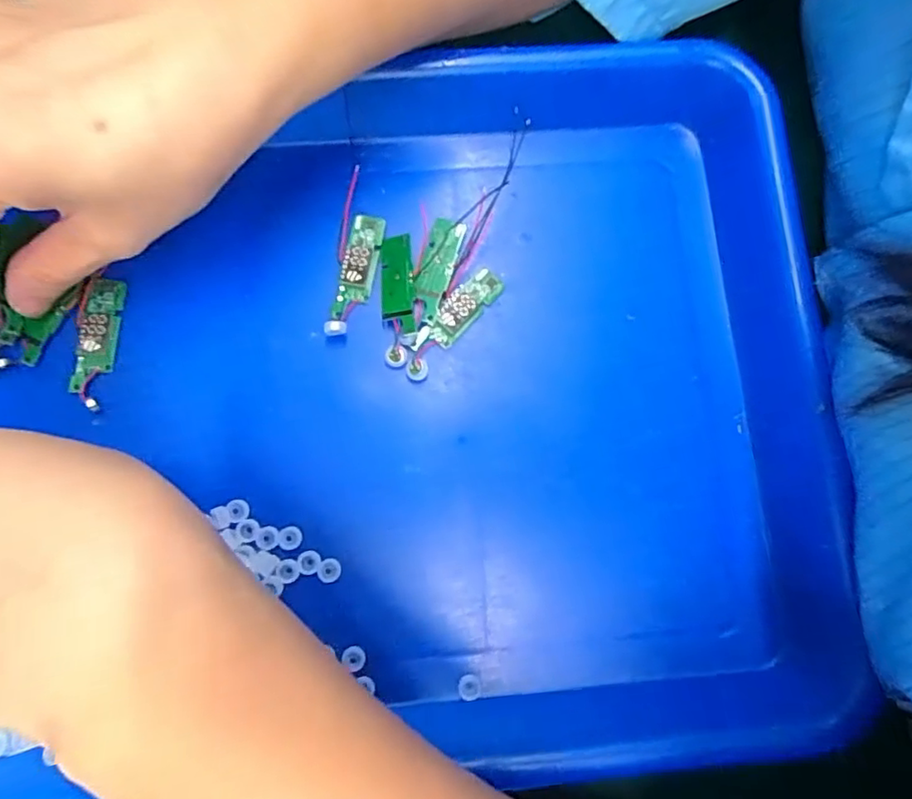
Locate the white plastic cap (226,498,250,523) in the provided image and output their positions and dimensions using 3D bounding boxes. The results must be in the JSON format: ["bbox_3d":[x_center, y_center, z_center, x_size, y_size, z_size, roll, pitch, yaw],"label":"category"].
[{"bbox_3d":[-0.075,0.038,0.204,0.007,0.004,0.008,-11,79,-2],"label":"white plastic cap"}]

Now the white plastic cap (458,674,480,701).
[{"bbox_3d":[0.005,0.097,0.199,0.007,0.004,0.007,0,79,1],"label":"white plastic cap"}]

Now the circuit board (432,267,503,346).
[{"bbox_3d":[0.003,-0.036,0.221,0.033,0.004,0.013,-44,82,-7],"label":"circuit board"}]

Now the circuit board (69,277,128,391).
[{"bbox_3d":[-0.130,-0.024,0.213,0.015,0.004,0.041,0,79,1],"label":"circuit board"}]

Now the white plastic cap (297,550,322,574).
[{"bbox_3d":[-0.051,0.056,0.203,0.008,0.004,0.008,0,79,1],"label":"white plastic cap"}]

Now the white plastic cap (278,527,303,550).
[{"bbox_3d":[-0.057,0.048,0.204,0.008,0.004,0.008,0,79,1],"label":"white plastic cap"}]

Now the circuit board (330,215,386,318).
[{"bbox_3d":[-0.037,-0.051,0.223,0.013,0.004,0.041,10,79,3],"label":"circuit board"}]

